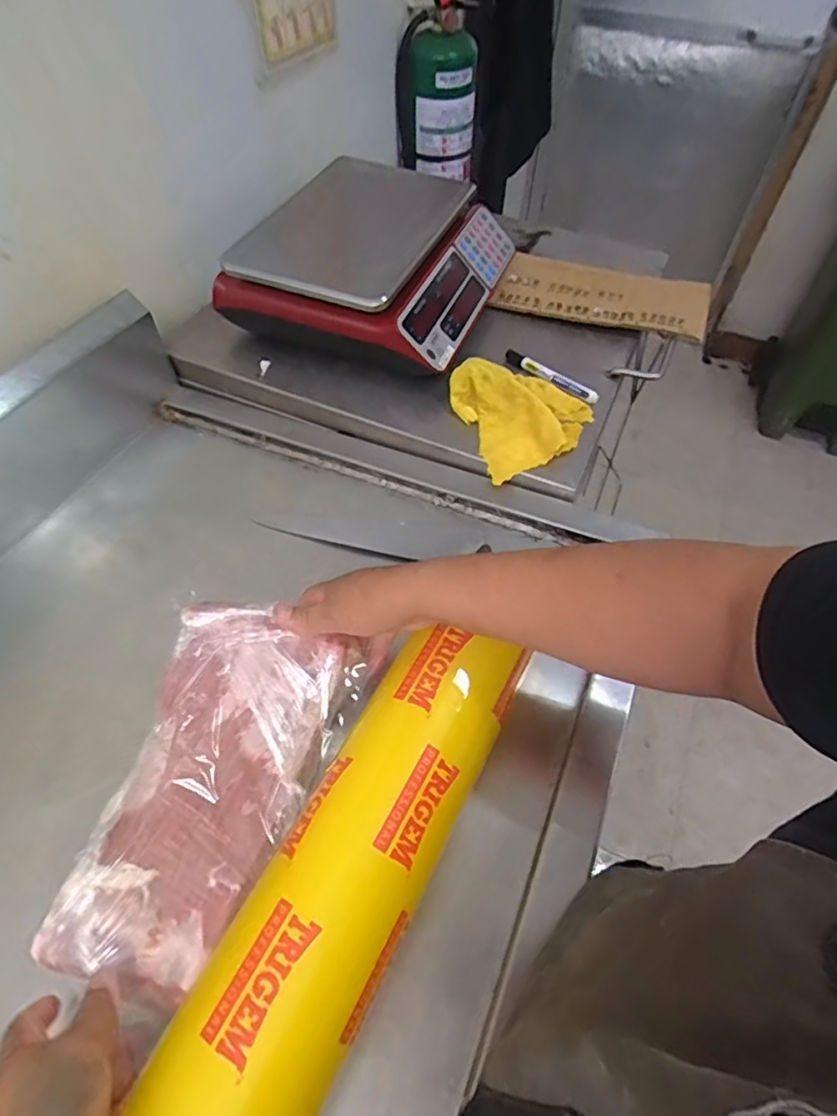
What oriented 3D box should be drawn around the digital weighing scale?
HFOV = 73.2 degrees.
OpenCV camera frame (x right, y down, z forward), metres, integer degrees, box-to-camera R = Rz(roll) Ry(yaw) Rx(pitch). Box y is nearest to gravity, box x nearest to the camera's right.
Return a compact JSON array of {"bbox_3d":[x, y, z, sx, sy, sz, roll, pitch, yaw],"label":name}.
[{"bbox_3d":[-0.064,-0.424,0.804,0.334,0.123,0.351,17,56,11],"label":"digital weighing scale"}]

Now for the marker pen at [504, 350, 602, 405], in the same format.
[{"bbox_3d":[0.174,-0.241,0.746,0.016,0.018,0.144,-37,63,-24],"label":"marker pen"}]

